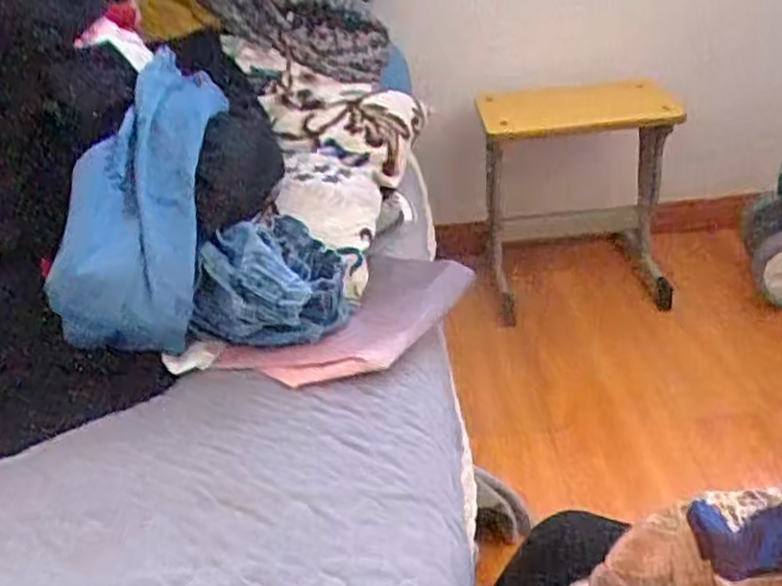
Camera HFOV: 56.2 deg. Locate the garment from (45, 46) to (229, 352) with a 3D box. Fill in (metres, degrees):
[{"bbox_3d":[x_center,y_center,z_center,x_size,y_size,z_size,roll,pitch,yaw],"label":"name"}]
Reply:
[{"bbox_3d":[-0.228,-0.139,0.729,0.106,0.128,0.413,-4,48,3],"label":"garment"}]

